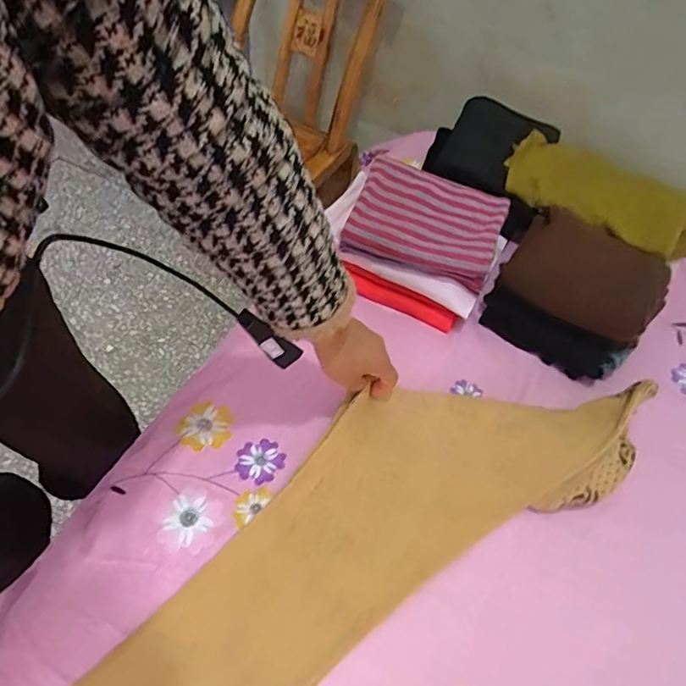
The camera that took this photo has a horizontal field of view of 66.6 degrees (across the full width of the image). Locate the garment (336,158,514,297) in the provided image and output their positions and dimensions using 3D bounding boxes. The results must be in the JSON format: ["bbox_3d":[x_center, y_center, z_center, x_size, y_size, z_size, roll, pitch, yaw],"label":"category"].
[{"bbox_3d":[0.121,-0.177,0.771,0.213,0.071,0.145,19,56,10],"label":"garment"}]

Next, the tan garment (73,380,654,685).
[{"bbox_3d":[-0.050,0.244,0.520,0.860,0.049,0.223,-30,62,-21],"label":"tan garment"}]

